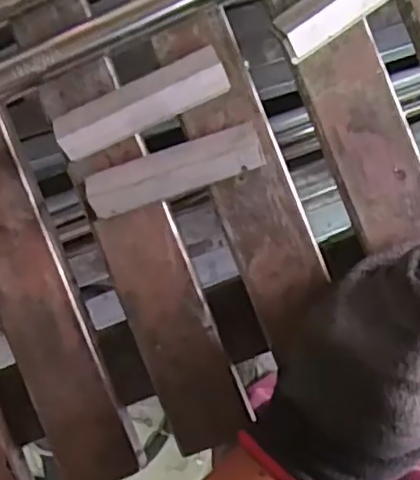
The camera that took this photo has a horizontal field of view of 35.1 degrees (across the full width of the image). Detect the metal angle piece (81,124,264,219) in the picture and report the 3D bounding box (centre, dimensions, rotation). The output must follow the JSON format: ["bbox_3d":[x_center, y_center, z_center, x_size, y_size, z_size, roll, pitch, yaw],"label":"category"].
[{"bbox_3d":[-0.021,-0.039,0.391,0.104,0.017,0.027,-19,90,3],"label":"metal angle piece"}]

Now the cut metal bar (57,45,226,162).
[{"bbox_3d":[-0.040,-0.080,0.390,0.102,0.025,0.029,-24,90,3],"label":"cut metal bar"}]

